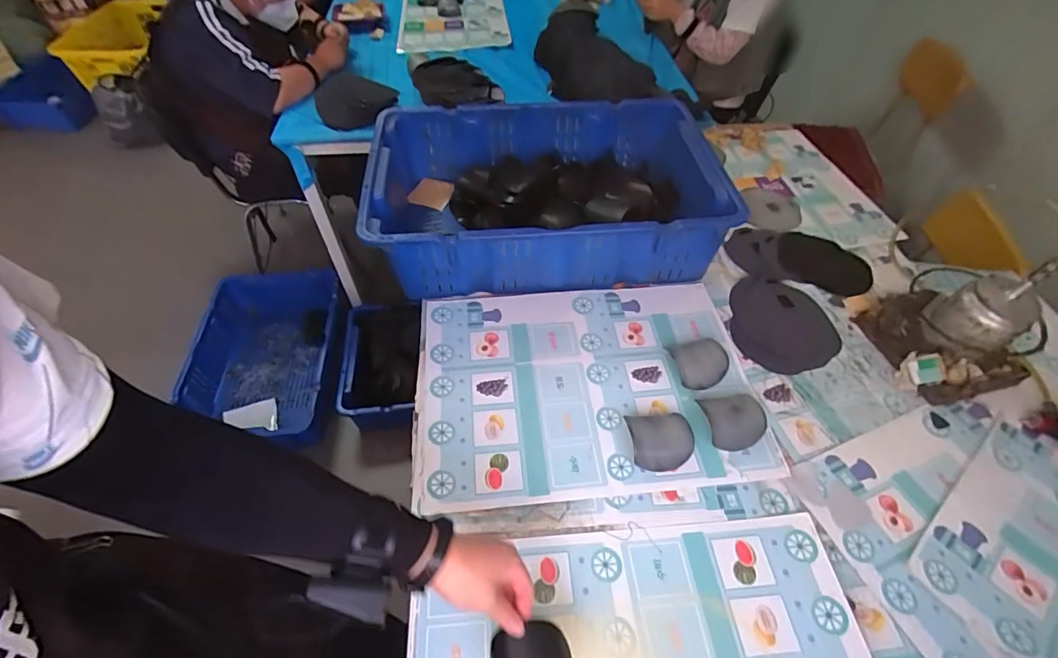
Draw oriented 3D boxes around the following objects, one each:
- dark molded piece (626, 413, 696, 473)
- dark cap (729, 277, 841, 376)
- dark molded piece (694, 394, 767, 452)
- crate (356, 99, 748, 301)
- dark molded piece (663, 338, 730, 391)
[{"bbox_3d":[0.193,0.165,0.692,0.089,0.034,0.075,-1,51,-4],"label":"dark molded piece"},{"bbox_3d":[0.483,-0.007,0.893,0.198,0.016,0.221,11,51,6],"label":"dark cap"},{"bbox_3d":[0.307,0.137,0.715,0.092,0.040,0.083,-9,52,-10],"label":"dark molded piece"},{"bbox_3d":[0.033,-0.276,0.960,0.645,0.164,0.437,-2,51,-5],"label":"crate"},{"bbox_3d":[0.282,0.056,0.778,0.085,0.032,0.081,-12,52,-12],"label":"dark molded piece"}]

